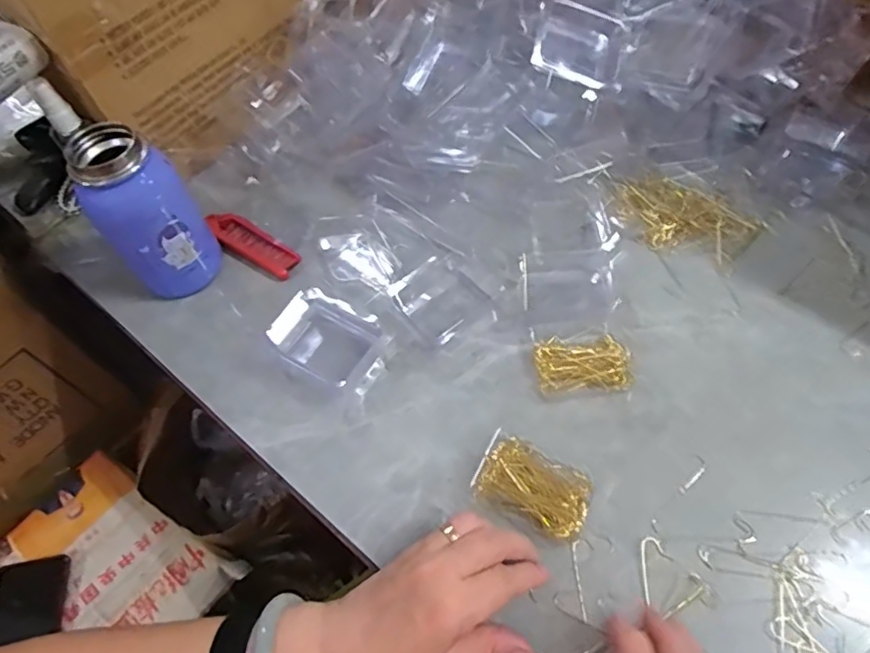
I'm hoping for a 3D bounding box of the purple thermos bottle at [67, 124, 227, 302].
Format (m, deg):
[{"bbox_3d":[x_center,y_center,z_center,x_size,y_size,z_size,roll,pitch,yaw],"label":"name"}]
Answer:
[{"bbox_3d":[-0.233,-0.090,0.467,0.072,0.135,0.063,-36,62,-17],"label":"purple thermos bottle"}]

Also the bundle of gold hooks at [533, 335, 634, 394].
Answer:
[{"bbox_3d":[0.113,0.028,0.438,0.069,0.018,0.041,-1,58,4],"label":"bundle of gold hooks"}]

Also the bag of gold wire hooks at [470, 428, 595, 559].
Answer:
[{"bbox_3d":[0.064,0.111,0.384,0.073,0.023,0.054,27,63,19],"label":"bag of gold wire hooks"}]

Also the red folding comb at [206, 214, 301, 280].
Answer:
[{"bbox_3d":[-0.171,-0.079,0.530,0.105,0.019,0.026,31,65,21],"label":"red folding comb"}]

